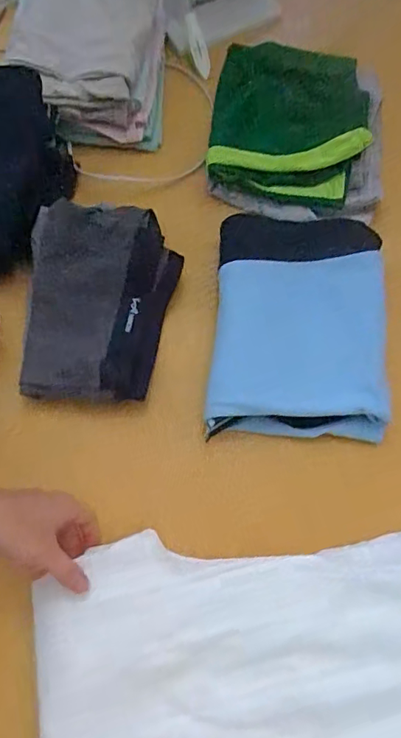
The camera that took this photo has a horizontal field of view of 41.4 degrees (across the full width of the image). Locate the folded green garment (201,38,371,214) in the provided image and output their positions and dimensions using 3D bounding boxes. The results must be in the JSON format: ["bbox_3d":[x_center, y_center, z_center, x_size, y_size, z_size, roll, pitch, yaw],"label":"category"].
[{"bbox_3d":[0.113,-0.324,0.690,0.201,0.051,0.246,11,68,2],"label":"folded green garment"}]

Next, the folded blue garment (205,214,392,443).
[{"bbox_3d":[0.108,-0.051,0.579,0.184,0.033,0.247,5,68,0],"label":"folded blue garment"}]

